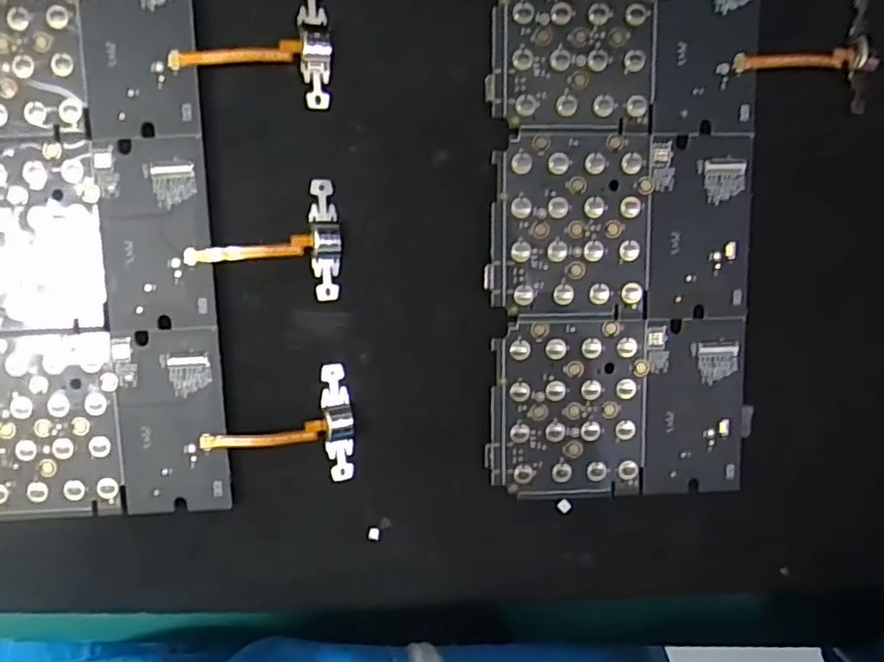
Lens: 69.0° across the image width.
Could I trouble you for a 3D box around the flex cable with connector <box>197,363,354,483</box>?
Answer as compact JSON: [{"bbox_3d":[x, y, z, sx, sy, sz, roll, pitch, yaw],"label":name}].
[{"bbox_3d":[-0.050,0.028,0.195,0.045,0.005,0.035,2,94,-3],"label":"flex cable with connector"}]

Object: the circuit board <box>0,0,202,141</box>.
[{"bbox_3d":[-0.109,-0.082,0.180,0.078,0.007,0.053,-2,94,-3],"label":"circuit board"}]

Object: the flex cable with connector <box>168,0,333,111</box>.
[{"bbox_3d":[-0.054,-0.084,0.185,0.045,0.006,0.034,4,94,-3],"label":"flex cable with connector"}]

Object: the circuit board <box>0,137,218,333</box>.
[{"bbox_3d":[-0.108,-0.028,0.189,0.078,0.004,0.055,-1,96,0],"label":"circuit board"}]

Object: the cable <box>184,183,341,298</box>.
[{"bbox_3d":[-0.052,-0.028,0.190,0.044,0.006,0.035,3,94,-3],"label":"cable"}]

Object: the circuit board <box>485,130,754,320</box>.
[{"bbox_3d":[0.055,-0.032,0.195,0.078,0.004,0.055,-1,96,-4],"label":"circuit board"}]

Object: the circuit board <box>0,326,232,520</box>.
[{"bbox_3d":[-0.105,0.028,0.194,0.078,0.004,0.056,-2,95,-1],"label":"circuit board"}]

